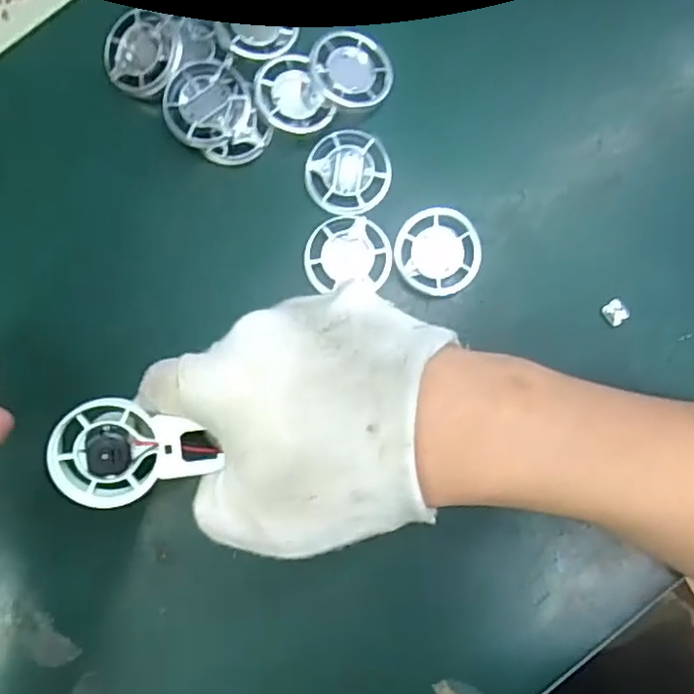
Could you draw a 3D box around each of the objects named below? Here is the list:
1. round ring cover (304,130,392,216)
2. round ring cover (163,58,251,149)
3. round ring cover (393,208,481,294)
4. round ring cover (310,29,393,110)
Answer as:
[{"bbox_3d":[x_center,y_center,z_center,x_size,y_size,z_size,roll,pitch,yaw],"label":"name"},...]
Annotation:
[{"bbox_3d":[0.000,-0.081,0.307,0.039,0.005,0.039,-3,84,-1],"label":"round ring cover"},{"bbox_3d":[-0.064,-0.113,0.302,0.037,0.005,0.038,0,83,-1],"label":"round ring cover"},{"bbox_3d":[0.042,-0.044,0.301,0.038,0.006,0.039,0,83,-1],"label":"round ring cover"},{"bbox_3d":[0.002,-0.129,0.306,0.037,0.008,0.034,0,83,-1],"label":"round ring cover"}]

